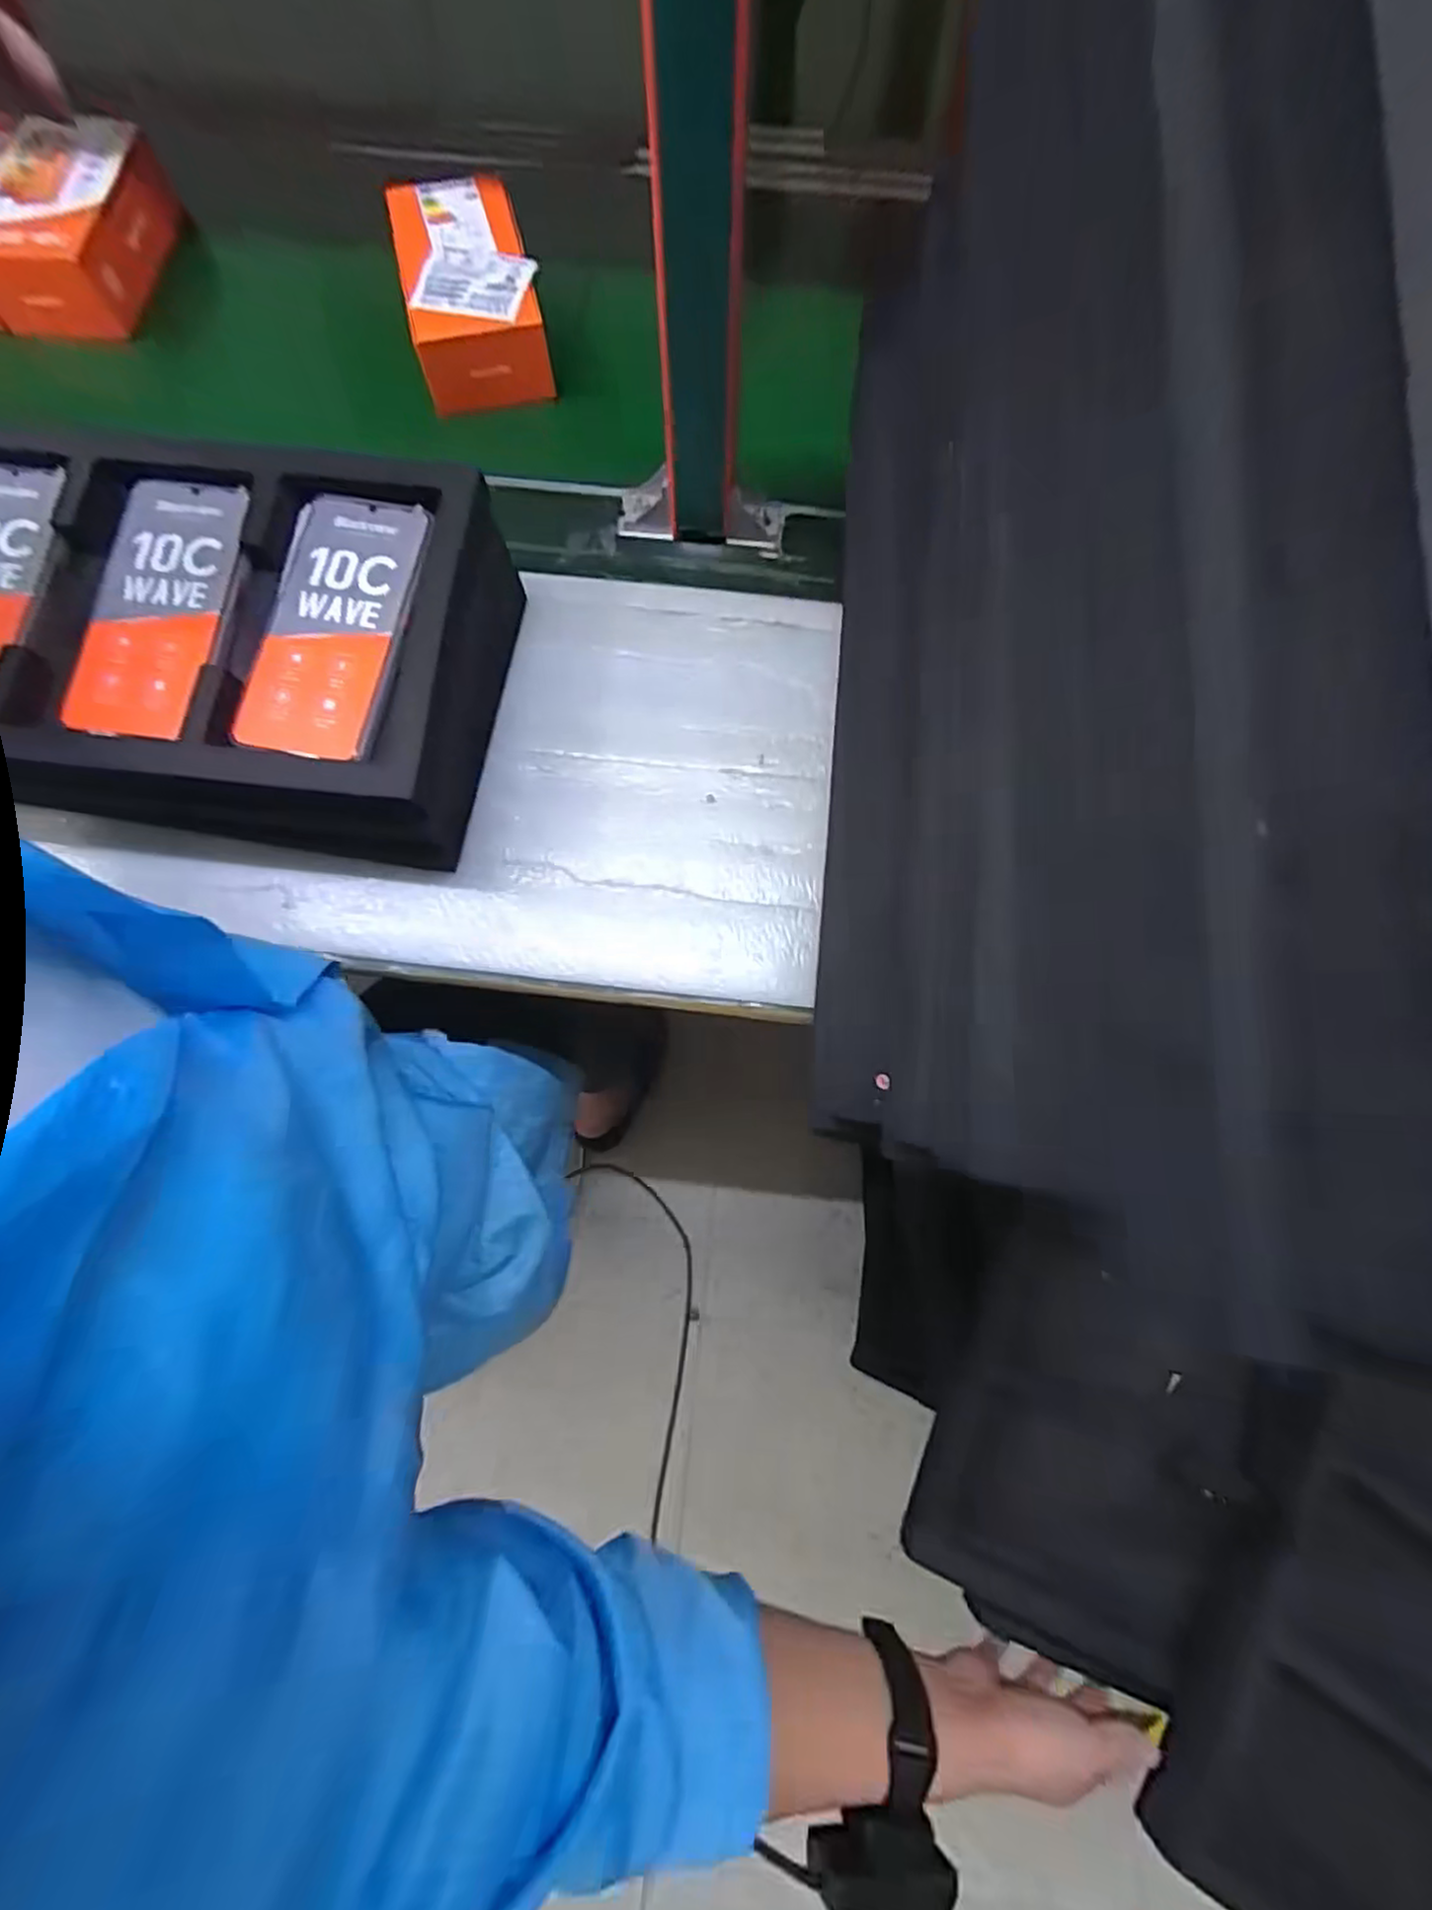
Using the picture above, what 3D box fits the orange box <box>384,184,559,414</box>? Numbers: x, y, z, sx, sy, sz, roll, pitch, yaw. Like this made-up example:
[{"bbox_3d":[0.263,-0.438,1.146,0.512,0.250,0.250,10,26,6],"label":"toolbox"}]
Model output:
[{"bbox_3d":[-0.205,-0.554,0.575,0.102,0.056,0.197,-14,77,-3],"label":"orange box"}]

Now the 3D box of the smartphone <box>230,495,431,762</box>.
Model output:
[{"bbox_3d":[-0.228,-0.198,0.413,0.079,0.007,0.171,6,71,2],"label":"smartphone"}]

